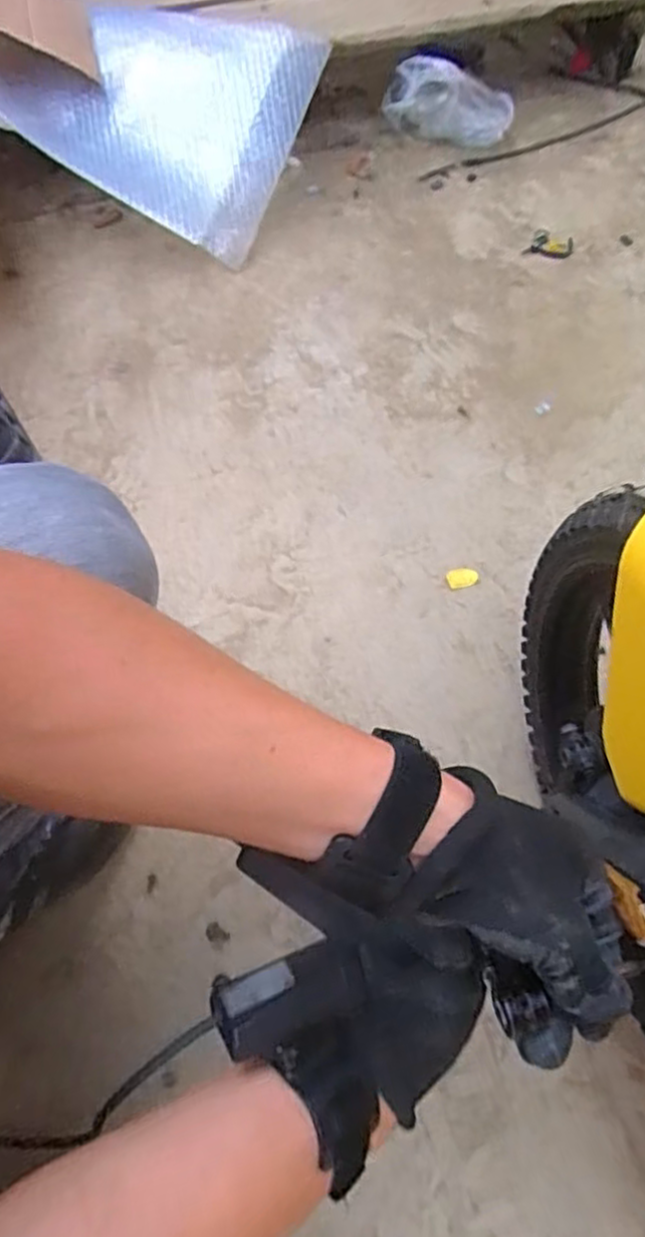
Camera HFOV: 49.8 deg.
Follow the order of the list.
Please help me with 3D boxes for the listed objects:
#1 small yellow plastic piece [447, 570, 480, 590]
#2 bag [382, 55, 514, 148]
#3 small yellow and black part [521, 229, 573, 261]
[{"bbox_3d":[0.148,-0.043,0.734,0.033,0.004,0.021,-11,66,-3],"label":"small yellow plastic piece"},{"bbox_3d":[0.179,-0.730,0.983,0.179,0.103,0.055,10,67,4],"label":"bag"},{"bbox_3d":[0.306,-0.501,0.937,0.059,0.010,0.052,19,68,10],"label":"small yellow and black part"}]

